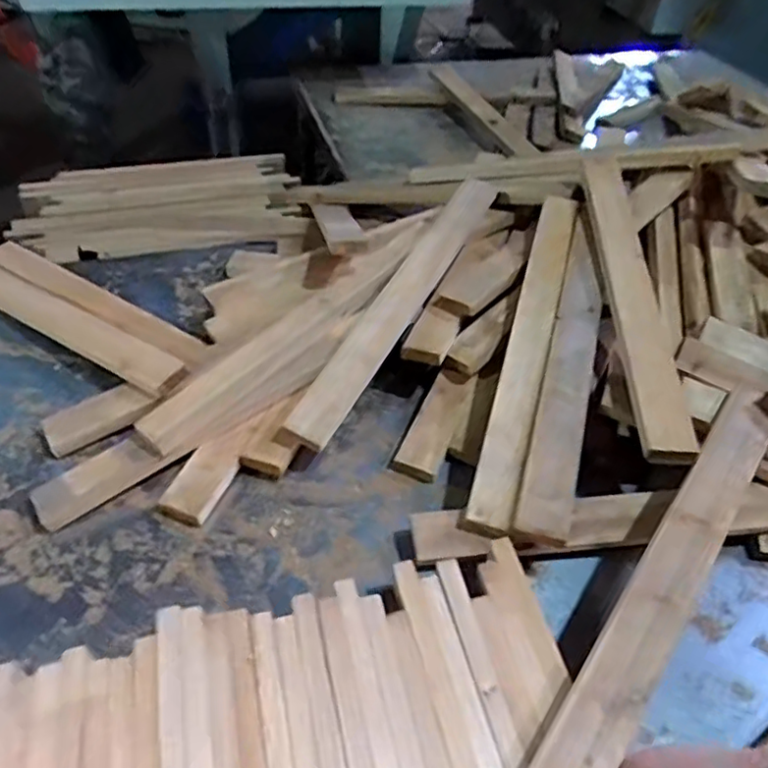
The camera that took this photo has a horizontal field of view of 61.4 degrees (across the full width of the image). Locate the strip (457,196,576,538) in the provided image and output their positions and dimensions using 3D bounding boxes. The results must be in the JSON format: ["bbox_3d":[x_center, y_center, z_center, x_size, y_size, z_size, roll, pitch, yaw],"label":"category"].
[{"bbox_3d":[0.172,-0.050,0.762,0.050,0.027,0.496,13,60,13],"label":"strip"}]

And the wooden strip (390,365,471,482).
[{"bbox_3d":[0.061,0.045,0.777,0.052,0.028,0.155,17,59,17],"label":"wooden strip"}]

